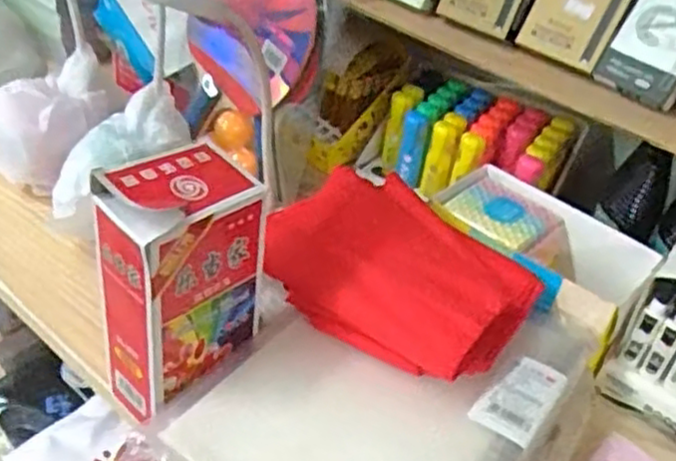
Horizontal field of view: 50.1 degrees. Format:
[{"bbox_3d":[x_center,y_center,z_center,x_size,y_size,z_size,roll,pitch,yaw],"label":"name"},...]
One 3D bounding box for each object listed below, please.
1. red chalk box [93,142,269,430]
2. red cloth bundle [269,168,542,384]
[{"bbox_3d":[-0.105,0.037,0.490,0.104,0.167,0.063,-27,50,-34],"label":"red chalk box"},{"bbox_3d":[0.047,0.026,0.563,0.197,0.054,0.148,31,45,27],"label":"red cloth bundle"}]

